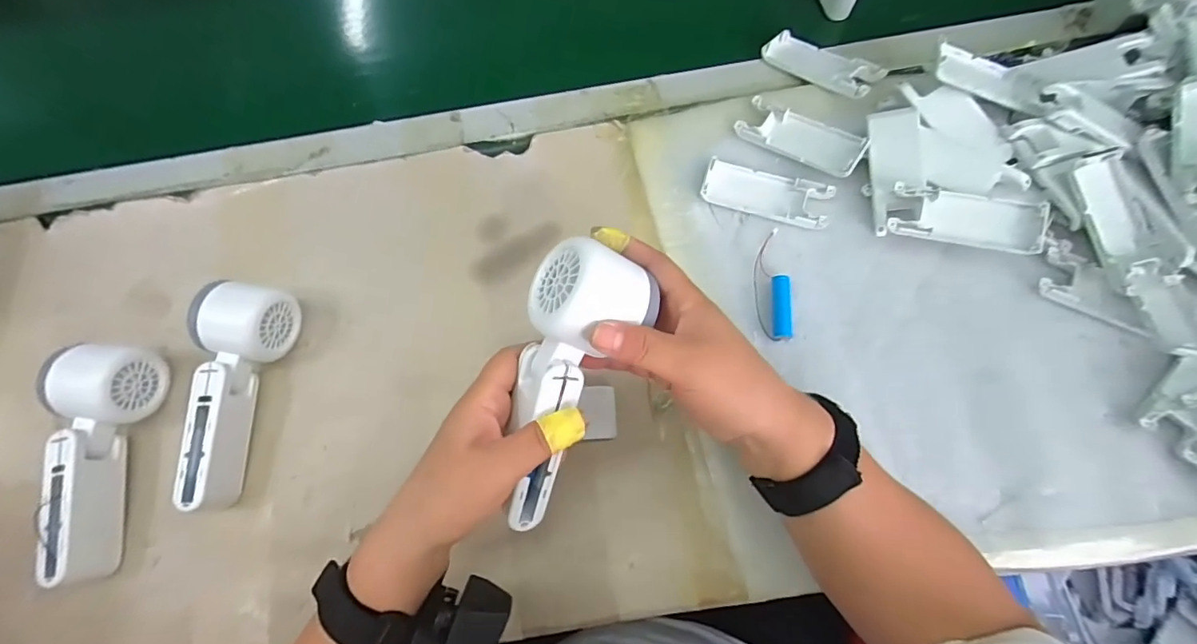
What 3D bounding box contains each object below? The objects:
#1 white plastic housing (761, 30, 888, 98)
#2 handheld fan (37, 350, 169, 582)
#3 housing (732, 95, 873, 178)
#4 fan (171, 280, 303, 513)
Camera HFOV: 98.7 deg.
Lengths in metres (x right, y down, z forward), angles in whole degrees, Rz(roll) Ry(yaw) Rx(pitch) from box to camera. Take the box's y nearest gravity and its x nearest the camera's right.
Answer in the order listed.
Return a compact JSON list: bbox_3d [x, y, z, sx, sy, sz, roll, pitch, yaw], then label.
[{"bbox_3d":[0.202,-0.234,0.468,0.103,0.013,0.040,38,78,24],"label":"white plastic housing"},{"bbox_3d":[-0.376,0.101,0.379,0.050,0.054,0.164,0,73,3],"label":"handheld fan"},{"bbox_3d":[0.172,-0.158,0.438,0.102,0.014,0.037,33,77,22],"label":"housing"},{"bbox_3d":[-0.282,0.052,0.390,0.053,0.053,0.167,8,74,5],"label":"fan"}]

